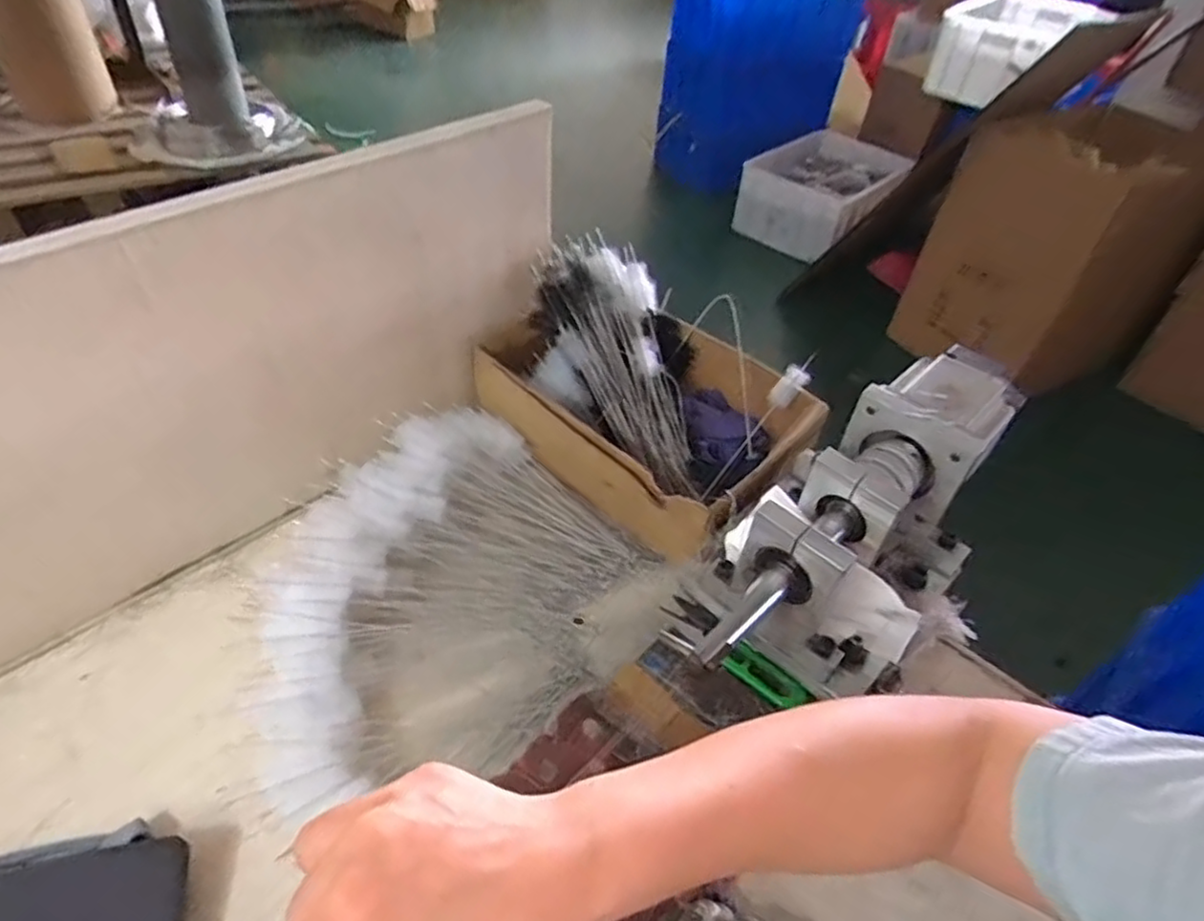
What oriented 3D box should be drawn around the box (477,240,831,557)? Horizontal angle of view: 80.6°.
[{"bbox_3d":[0.041,-0.063,0.640,0.282,0.139,0.188,36,52,28],"label":"box"}]

